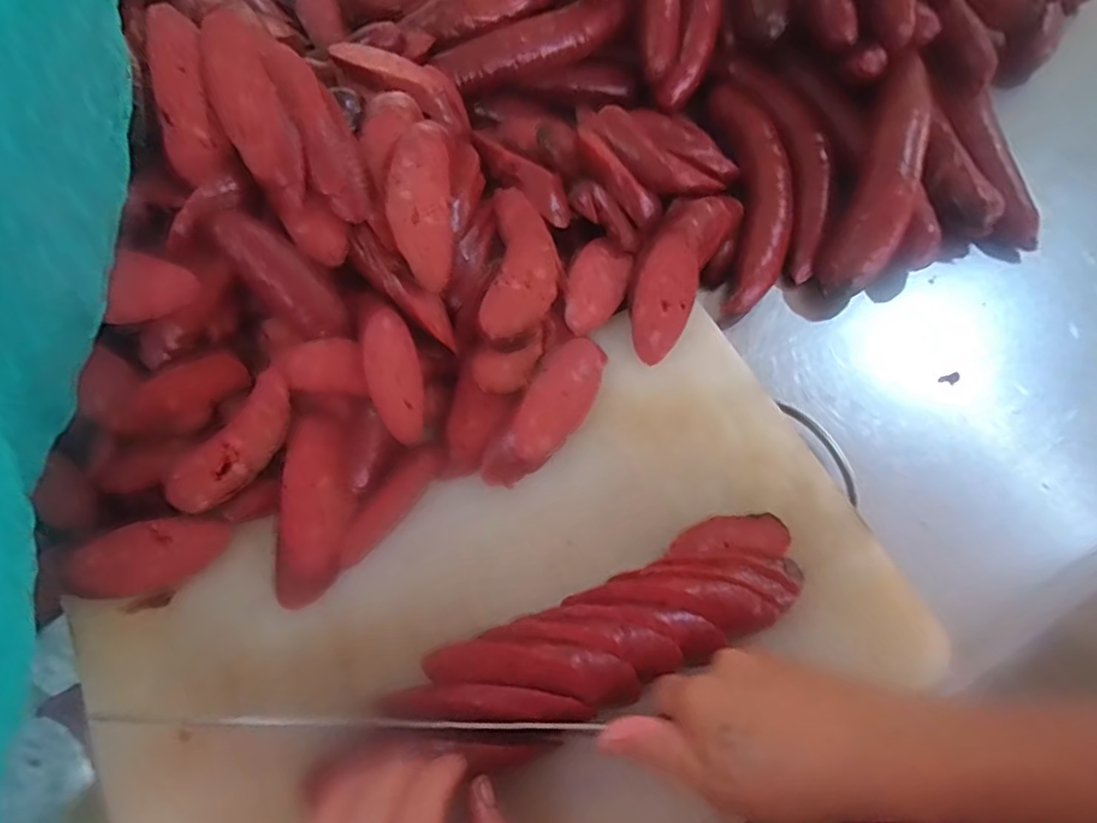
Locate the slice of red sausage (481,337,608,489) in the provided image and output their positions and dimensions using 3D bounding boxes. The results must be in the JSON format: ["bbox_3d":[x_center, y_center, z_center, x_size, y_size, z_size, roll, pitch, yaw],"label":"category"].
[{"bbox_3d":[0.002,-0.001,0.408,0.036,0.015,0.113,30,69,10],"label":"slice of red sausage"}]

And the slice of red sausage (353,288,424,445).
[{"bbox_3d":[-0.092,-0.028,0.376,0.030,0.020,0.094,-16,68,-9],"label":"slice of red sausage"}]

